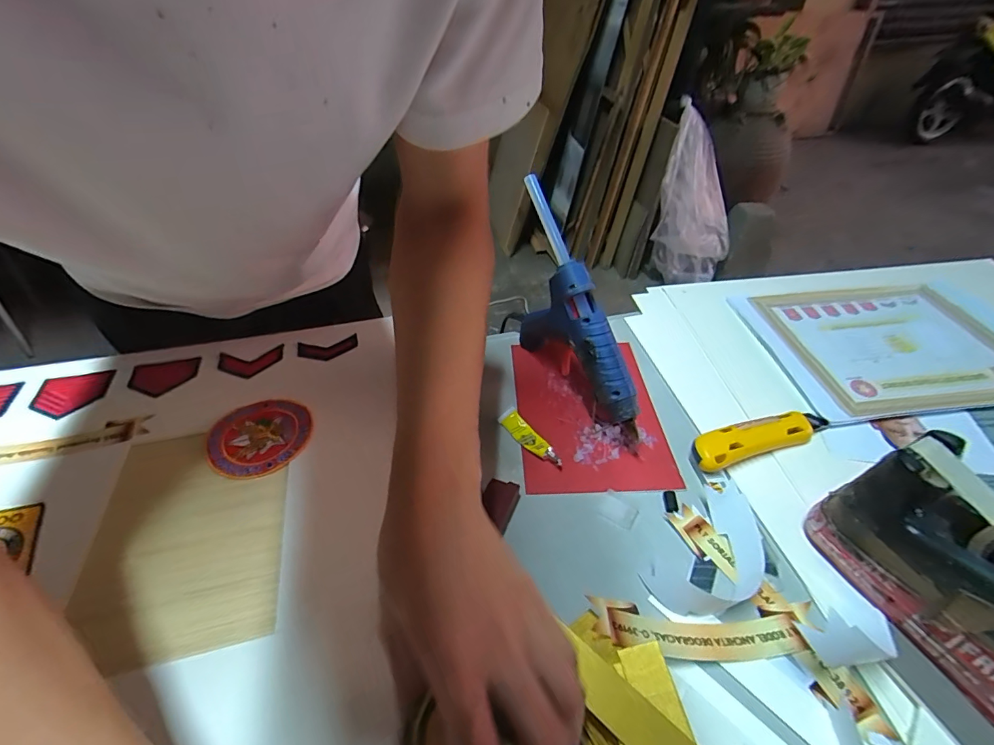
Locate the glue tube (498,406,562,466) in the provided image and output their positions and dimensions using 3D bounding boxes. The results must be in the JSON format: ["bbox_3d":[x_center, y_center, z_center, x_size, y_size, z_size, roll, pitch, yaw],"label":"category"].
[{"bbox_3d":[0.030,0.062,0.426,0.020,0.012,0.078,-24,48,-23],"label":"glue tube"}]

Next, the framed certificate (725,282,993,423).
[{"bbox_3d":[0.464,-0.038,0.530,0.312,0.025,0.213,-4,43,-4],"label":"framed certificate"}]

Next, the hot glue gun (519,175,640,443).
[{"bbox_3d":[0.065,-0.048,0.458,0.030,0.131,0.249,-16,77,-18],"label":"hot glue gun"}]

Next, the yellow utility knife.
[{"bbox_3d":[0.245,0.059,0.421,0.144,0.022,0.033,-15,45,-15],"label":"yellow utility knife"}]

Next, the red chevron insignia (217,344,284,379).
[{"bbox_3d":[-0.269,-0.012,0.491,0.070,0.008,0.037,-7,43,-6],"label":"red chevron insignia"}]

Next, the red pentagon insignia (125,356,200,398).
[{"bbox_3d":[-0.347,0.002,0.476,0.064,0.005,0.053,-23,47,-22],"label":"red pentagon insignia"}]

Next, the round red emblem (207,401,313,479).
[{"bbox_3d":[-0.218,0.059,0.421,0.089,0.005,0.083,8,48,5],"label":"round red emblem"}]

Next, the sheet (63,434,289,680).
[{"bbox_3d":[-0.240,0.124,0.358,0.137,0.010,0.194,-11,41,-11],"label":"sheet"}]

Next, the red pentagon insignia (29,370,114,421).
[{"bbox_3d":[-0.429,0.020,0.456,0.062,0.005,0.062,-6,43,-6],"label":"red pentagon insignia"}]

